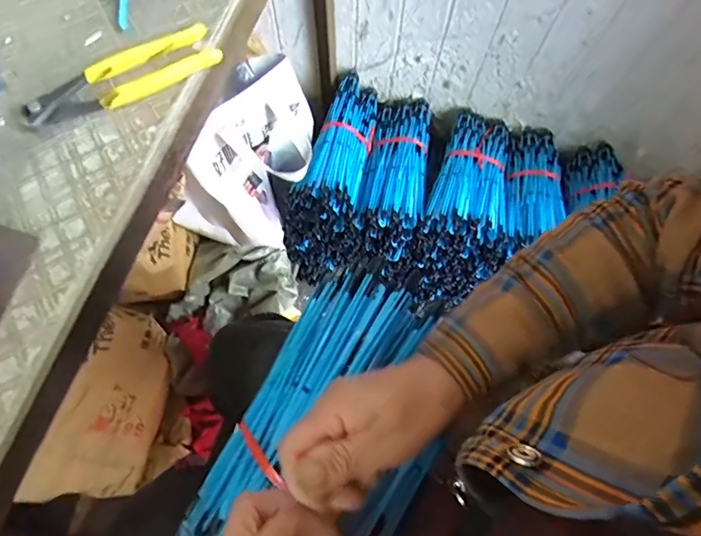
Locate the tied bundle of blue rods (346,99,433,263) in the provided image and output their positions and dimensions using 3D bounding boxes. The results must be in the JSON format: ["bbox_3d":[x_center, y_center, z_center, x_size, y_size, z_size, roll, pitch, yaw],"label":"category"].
[{"bbox_3d":[0.092,-0.192,0.860,0.122,0.132,0.318,14,69,4],"label":"tied bundle of blue rods"}]

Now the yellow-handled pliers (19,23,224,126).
[{"bbox_3d":[-0.193,-0.163,0.377,0.163,0.015,0.046,-29,72,-12],"label":"yellow-handled pliers"}]

